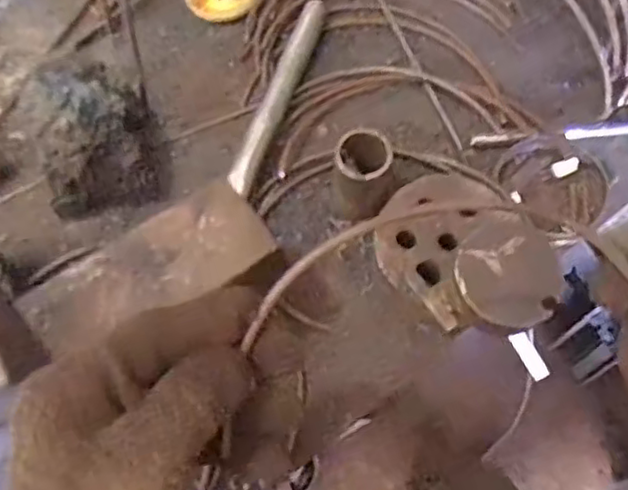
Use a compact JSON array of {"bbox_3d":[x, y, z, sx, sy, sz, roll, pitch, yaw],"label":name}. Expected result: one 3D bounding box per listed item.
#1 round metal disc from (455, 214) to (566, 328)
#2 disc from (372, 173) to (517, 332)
[{"bbox_3d":[0.133,0.018,0.441,0.068,0.010,0.073,0,69,0],"label":"round metal disc"},{"bbox_3d":[0.101,-0.006,0.483,0.107,0.014,0.104,0,65,1],"label":"disc"}]

